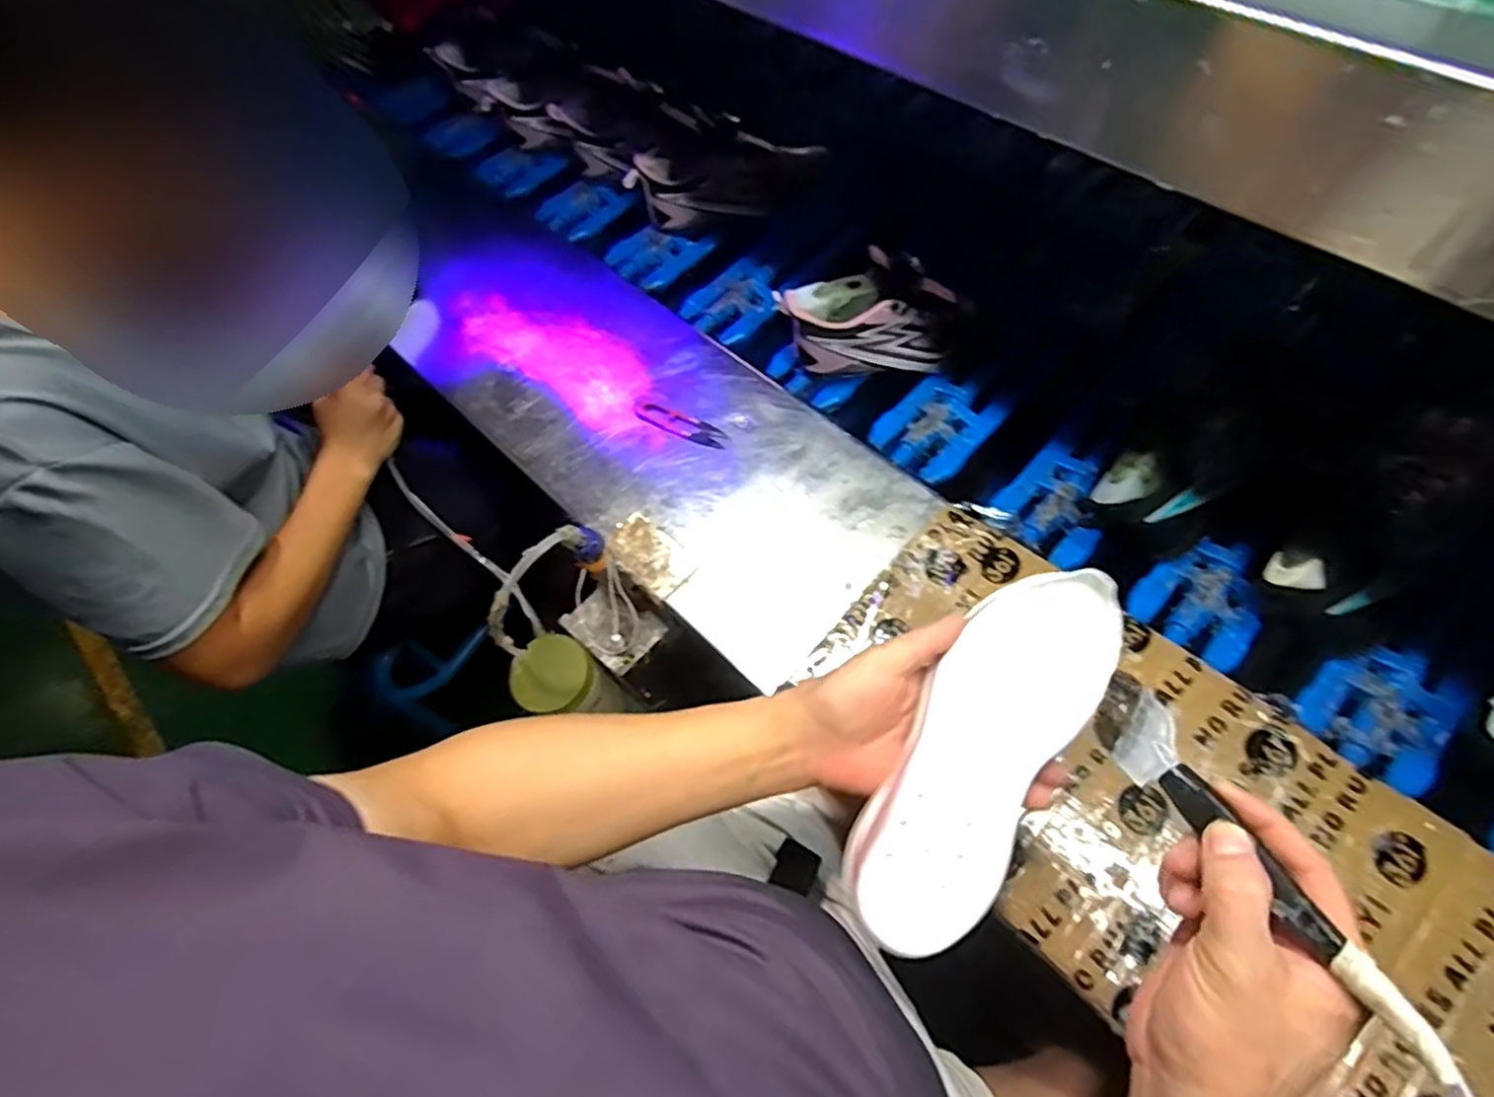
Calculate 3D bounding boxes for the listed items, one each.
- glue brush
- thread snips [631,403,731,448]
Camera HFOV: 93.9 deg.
[{"bbox_3d":[0.219,0.130,0.305,0.027,0.021,0.172,-23,48,-11],"label":"glue brush"},{"bbox_3d":[-0.067,-0.123,0.691,0.106,0.005,0.024,23,61,18],"label":"thread snips"}]

